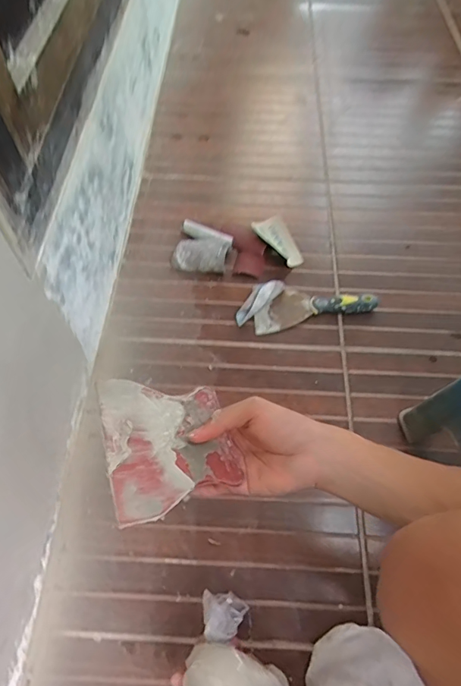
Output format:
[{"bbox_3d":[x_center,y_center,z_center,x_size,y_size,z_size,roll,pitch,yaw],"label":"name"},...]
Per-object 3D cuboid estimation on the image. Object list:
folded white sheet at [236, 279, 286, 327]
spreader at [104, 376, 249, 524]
[{"bbox_3d":[0.043,-0.073,0.755,0.099,0.030,0.039,-43,67,-2],"label":"folded white sheet"},{"bbox_3d":[-0.049,0.080,0.377,0.106,0.005,0.118,-1,51,-29],"label":"spreader"}]

